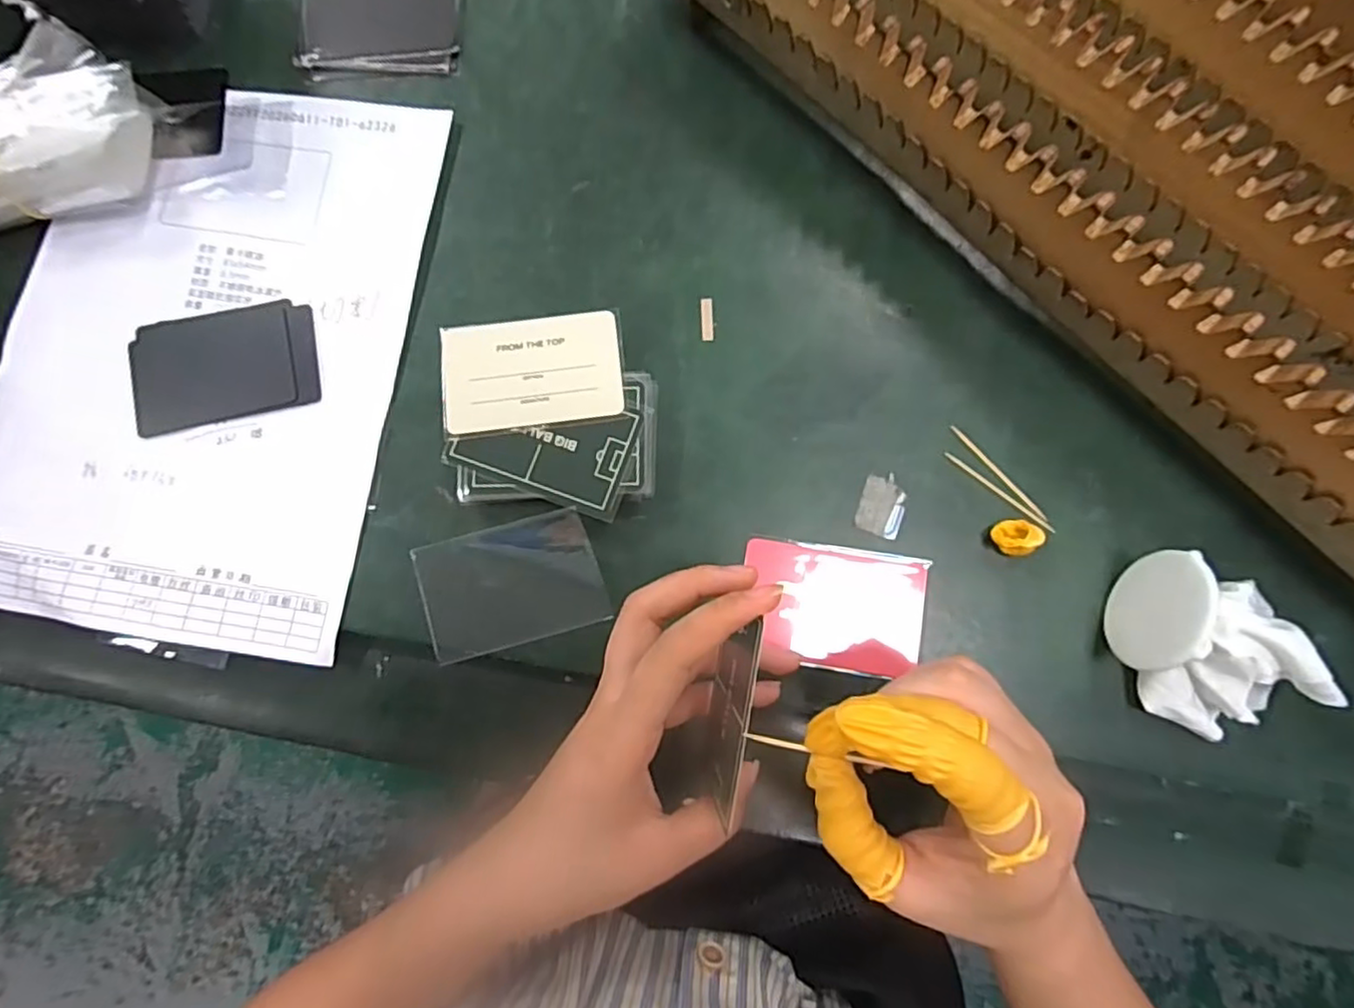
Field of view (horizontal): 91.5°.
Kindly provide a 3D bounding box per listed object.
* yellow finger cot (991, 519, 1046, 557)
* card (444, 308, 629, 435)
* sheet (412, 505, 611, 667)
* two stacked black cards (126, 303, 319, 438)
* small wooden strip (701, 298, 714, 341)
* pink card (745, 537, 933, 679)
[{"bbox_3d":[0.159,0.016,0.308,0.020,0.018,0.017,-4,83,2],"label":"yellow finger cot"},{"bbox_3d":[-0.069,-0.064,0.318,0.084,0.004,0.053,-7,80,-1],"label":"card"},{"bbox_3d":[-0.080,0.039,0.315,0.084,0.009,0.056,-15,86,-1],"label":"sheet"},{"bbox_3d":[-0.235,-0.073,0.344,0.096,0.005,0.061,-12,79,2],"label":"two stacked black cards"},{"bbox_3d":[0.015,-0.094,0.335,0.006,0.004,0.022,-2,83,2],"label":"small wooden strip"},{"bbox_3d":[0.074,0.049,0.313,0.083,0.005,0.056,9,83,4],"label":"pink card"}]

